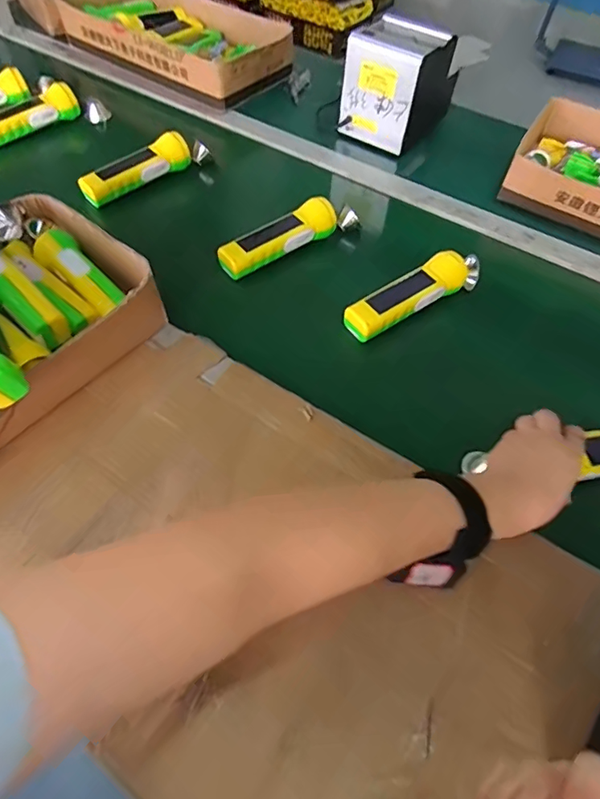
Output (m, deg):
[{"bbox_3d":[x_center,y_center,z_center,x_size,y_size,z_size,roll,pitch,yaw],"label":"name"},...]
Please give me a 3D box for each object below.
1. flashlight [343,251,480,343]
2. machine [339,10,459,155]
[{"bbox_3d":[0.146,-0.141,0.592,0.210,0.041,0.050,-29,63,-21],"label":"flashlight"},{"bbox_3d":[0.168,-0.528,0.798,0.127,0.137,0.177,32,59,18],"label":"machine"}]

